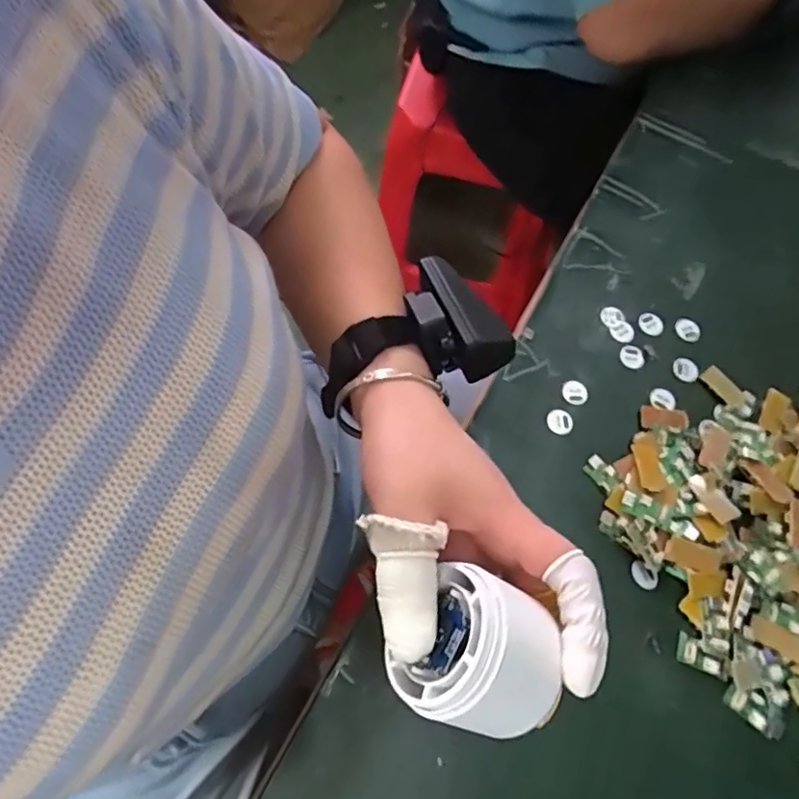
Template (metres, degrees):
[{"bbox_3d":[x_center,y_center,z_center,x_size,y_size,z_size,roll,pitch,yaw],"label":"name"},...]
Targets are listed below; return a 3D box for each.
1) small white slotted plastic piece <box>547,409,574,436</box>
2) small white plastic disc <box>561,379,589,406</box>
[{"bbox_3d":[0.107,0.014,0.390,0.017,0.004,0.017,15,68,4],"label":"small white slotted plastic piece"},{"bbox_3d":[0.119,-0.005,0.397,0.016,0.004,0.017,1,68,-2],"label":"small white plastic disc"}]

